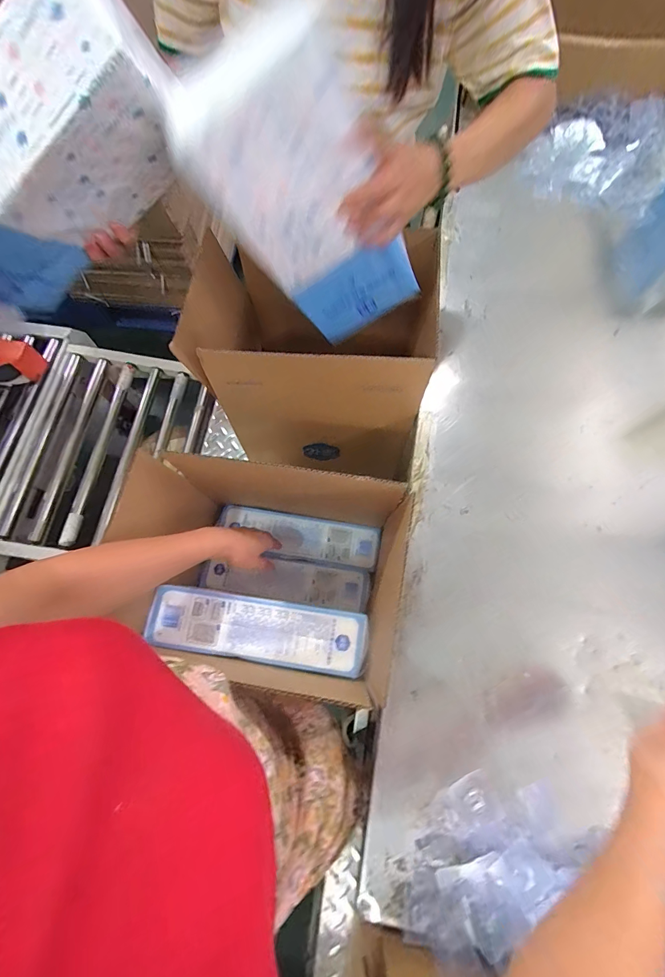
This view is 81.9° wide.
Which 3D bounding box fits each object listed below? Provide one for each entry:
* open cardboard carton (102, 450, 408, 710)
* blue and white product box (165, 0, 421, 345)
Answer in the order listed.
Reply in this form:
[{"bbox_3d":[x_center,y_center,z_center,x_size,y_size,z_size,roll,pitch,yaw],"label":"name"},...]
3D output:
[{"bbox_3d":[-0.092,0.144,0.618,0.367,0.281,0.285,7,73,3],"label":"open cardboard carton"},{"bbox_3d":[-0.017,-0.303,0.453,0.169,0.335,0.055,-16,71,20],"label":"blue and white product box"}]

